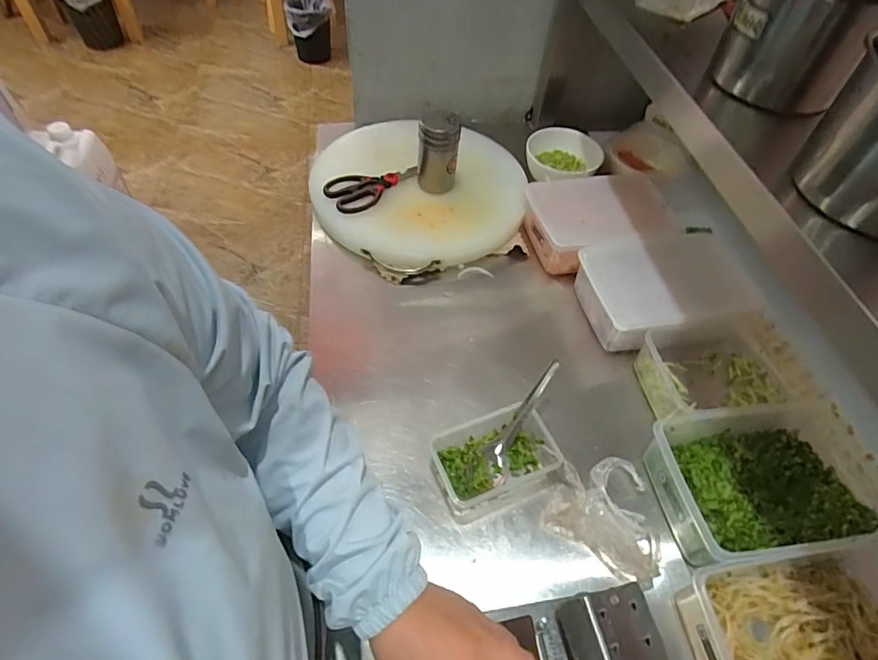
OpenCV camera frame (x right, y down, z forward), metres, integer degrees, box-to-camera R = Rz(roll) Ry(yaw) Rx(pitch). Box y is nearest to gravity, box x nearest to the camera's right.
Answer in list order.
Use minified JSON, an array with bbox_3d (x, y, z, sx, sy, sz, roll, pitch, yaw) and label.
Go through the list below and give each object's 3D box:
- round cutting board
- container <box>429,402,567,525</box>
[{"bbox_3d":[-0.041,-0.256,0.837,0.339,0.042,0.366,0,59,0],"label":"round cutting board"},{"bbox_3d":[0.068,0.150,0.558,0.143,0.052,0.096,-14,56,-15],"label":"container"}]

